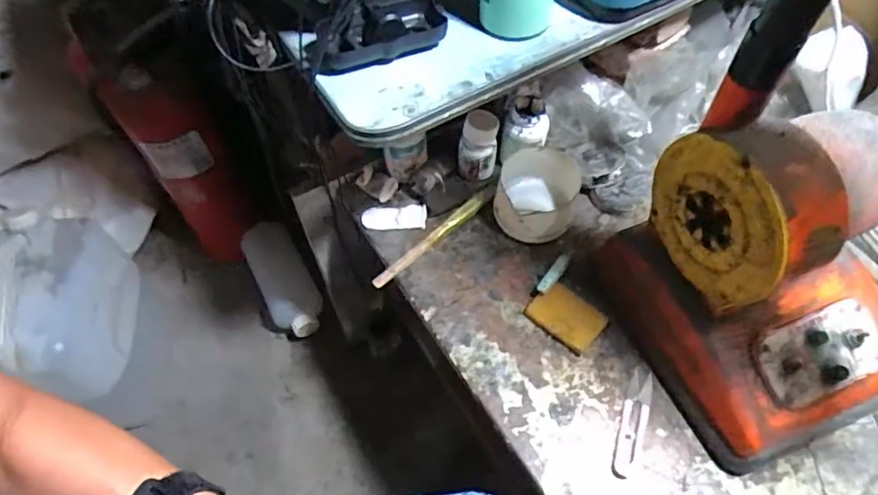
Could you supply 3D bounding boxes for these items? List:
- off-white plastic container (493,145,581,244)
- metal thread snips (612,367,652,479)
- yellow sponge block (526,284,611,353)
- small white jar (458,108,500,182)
[{"bbox_3d":[0.110,-0.057,0.620,0.088,0.056,0.100,11,58,8],"label":"off-white plastic container"},{"bbox_3d":[0.176,0.158,0.497,0.022,0.004,0.099,17,60,12],"label":"metal thread snips"},{"bbox_3d":[0.129,0.070,0.559,0.071,0.014,0.052,36,65,22],"label":"yellow sponge block"},{"bbox_3d":[0.045,-0.116,0.633,0.043,0.073,0.042,-1,57,1],"label":"small white jar"}]

